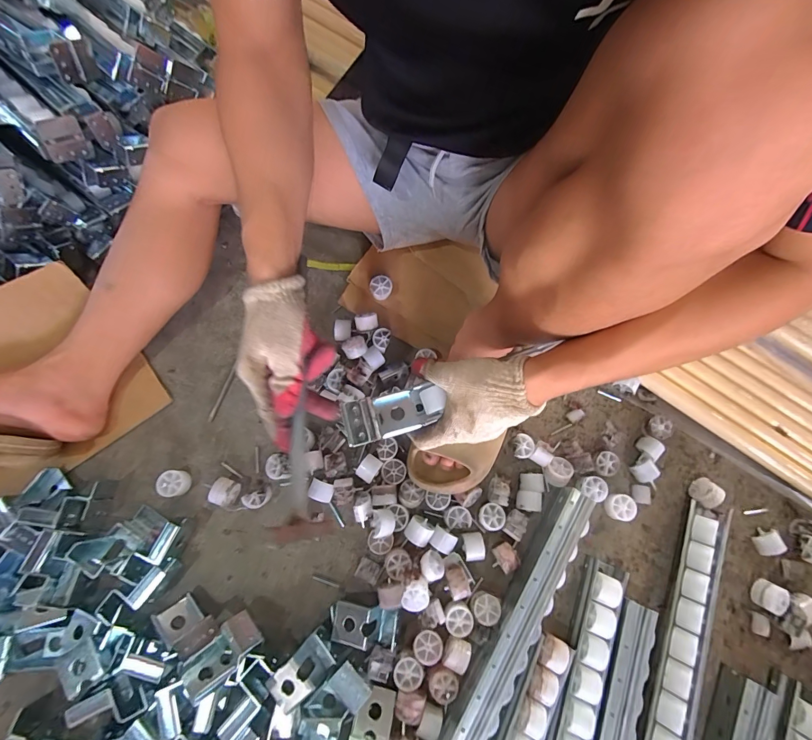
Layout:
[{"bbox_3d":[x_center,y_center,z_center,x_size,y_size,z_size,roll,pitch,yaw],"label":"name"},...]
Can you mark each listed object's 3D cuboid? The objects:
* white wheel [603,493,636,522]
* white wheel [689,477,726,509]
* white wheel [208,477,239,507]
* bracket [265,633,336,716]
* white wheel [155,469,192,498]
[{"bbox_3d":[0.301,0.194,0.530,0.038,0.024,0.034,-6,74,-3],"label":"white wheel"},{"bbox_3d":[0.430,0.177,0.537,0.029,0.030,0.036,39,76,9],"label":"white wheel"},{"bbox_3d":[-0.248,0.167,0.517,0.030,0.038,0.035,30,75,7],"label":"white wheel"},{"bbox_3d":[-0.128,0.369,0.456,0.077,0.038,0.044,-36,78,-11],"label":"bracket"},{"bbox_3d":[-0.321,0.157,0.521,0.034,0.029,0.035,0,74,-2],"label":"white wheel"}]

